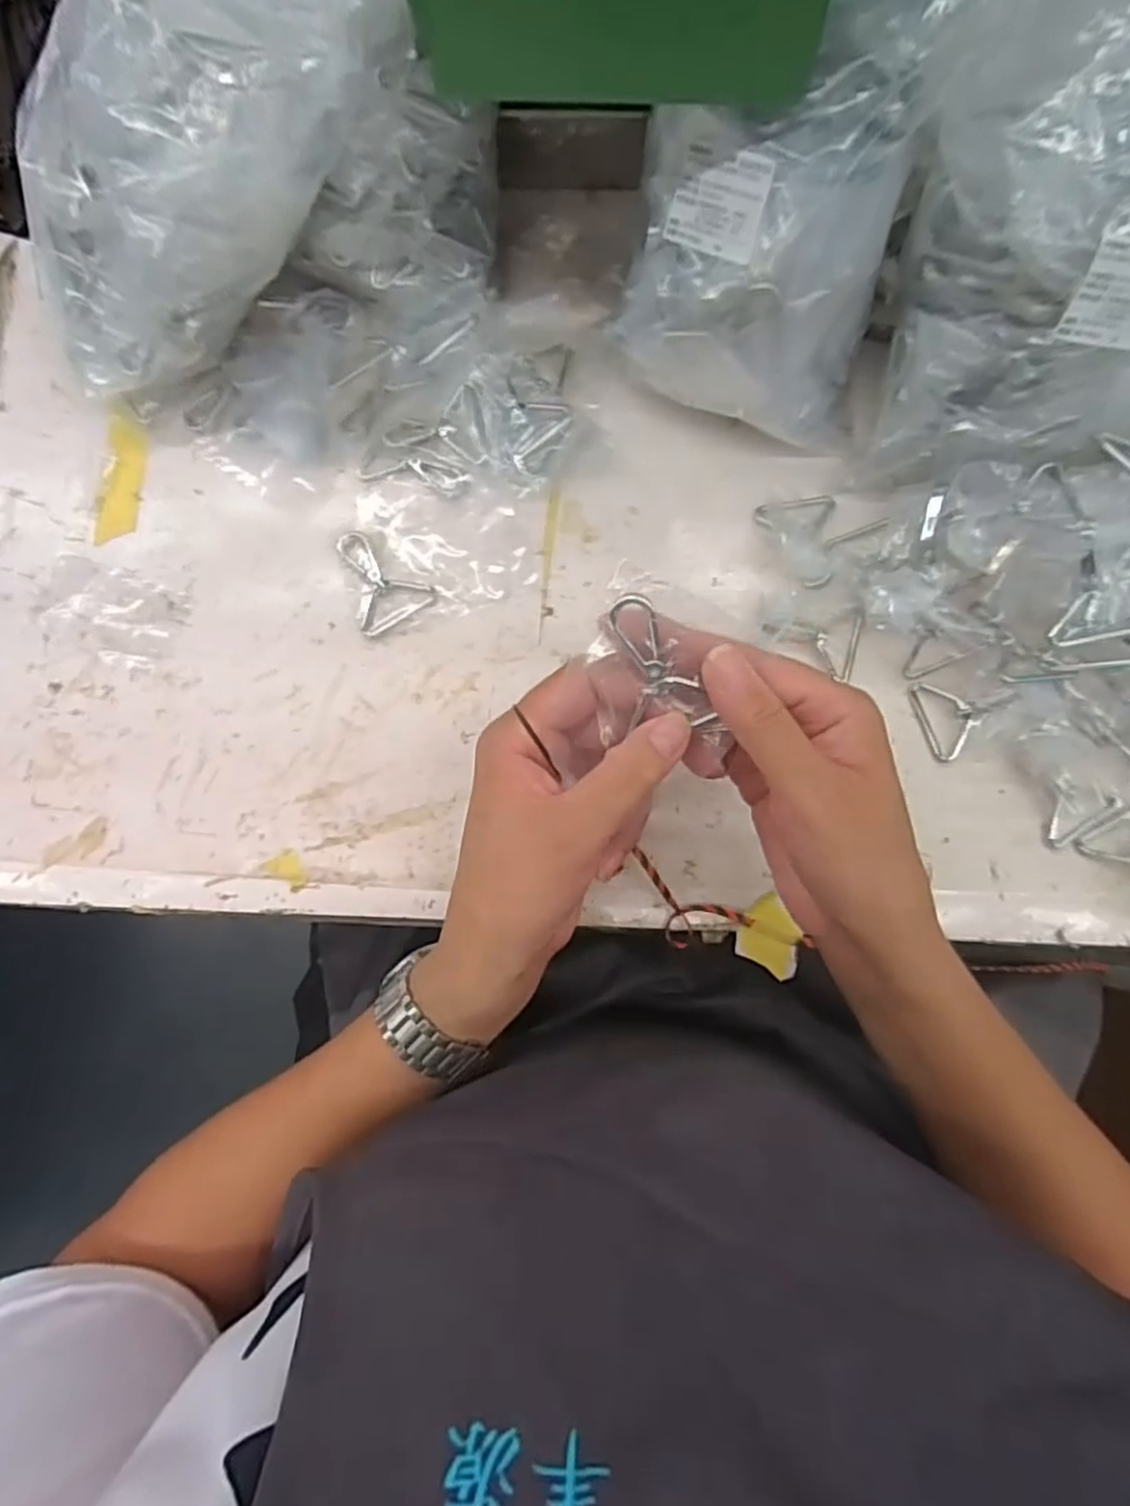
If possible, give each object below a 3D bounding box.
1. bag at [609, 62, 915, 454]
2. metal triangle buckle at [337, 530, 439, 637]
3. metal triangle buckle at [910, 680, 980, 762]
[{"bbox_3d":[0.103,-0.241,0.375,0.144,0.150,0.082,26,82,3],"label":"bag"},{"bbox_3d":[-0.109,-0.105,0.422,0.048,0.010,0.059,-27,83,-4],"label":"metal triangle buckle"},{"bbox_3d":[0.216,-0.020,0.407,0.029,0.005,0.046,-21,79,24],"label":"metal triangle buckle"}]

